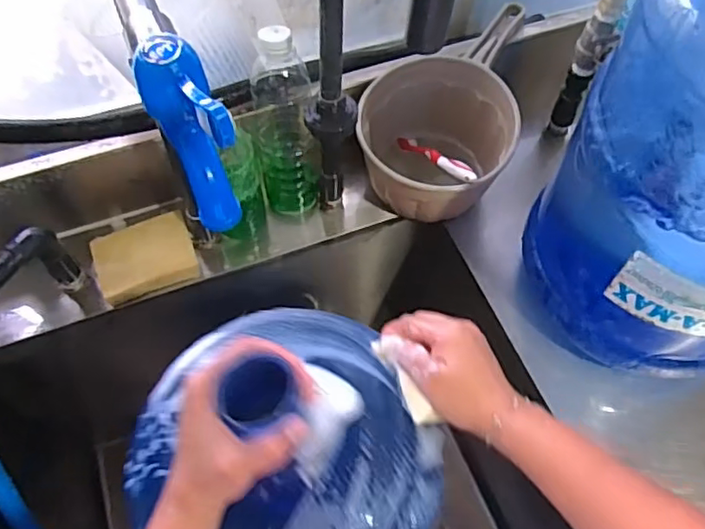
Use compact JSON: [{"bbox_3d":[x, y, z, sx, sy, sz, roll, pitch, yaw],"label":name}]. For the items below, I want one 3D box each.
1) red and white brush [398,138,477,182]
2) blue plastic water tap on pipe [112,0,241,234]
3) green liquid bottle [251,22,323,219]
[{"bbox_3d":[0.090,-0.118,0.655,0.018,0.012,0.169,-17,26,-11],"label":"red and white brush"},{"bbox_3d":[-0.106,-0.121,0.309,0.024,0.079,0.210,-21,60,-13],"label":"blue plastic water tap on pipe"},{"bbox_3d":[-0.071,-0.140,0.627,0.062,0.208,0.056,-17,59,-11],"label":"green liquid bottle"}]

